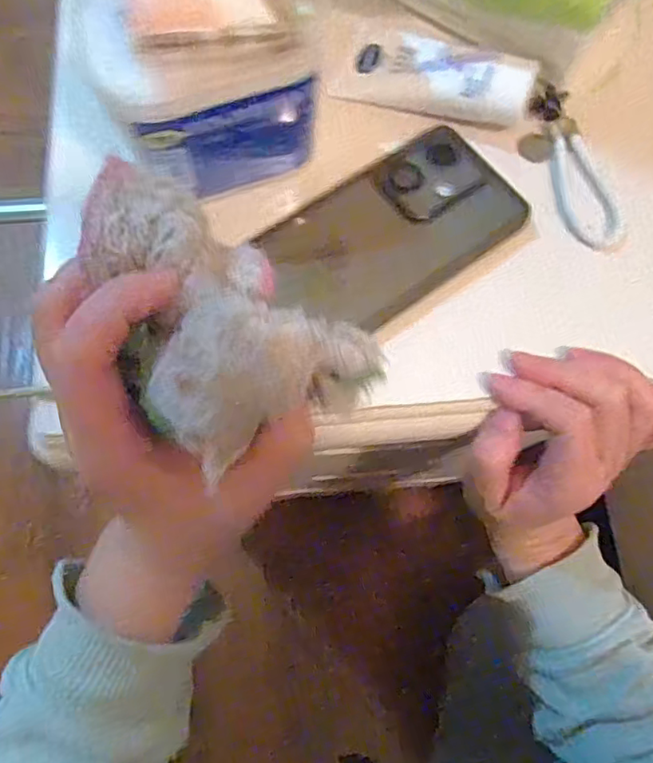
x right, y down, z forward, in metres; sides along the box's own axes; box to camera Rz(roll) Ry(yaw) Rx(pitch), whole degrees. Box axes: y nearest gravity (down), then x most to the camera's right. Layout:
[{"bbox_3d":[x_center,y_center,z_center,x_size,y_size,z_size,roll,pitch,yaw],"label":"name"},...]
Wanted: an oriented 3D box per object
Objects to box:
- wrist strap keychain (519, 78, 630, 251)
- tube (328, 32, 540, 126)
[{"bbox_3d":[0.137,-0.121,0.322,0.035,0.011,0.099,-18,74,-7],"label":"wrist strap keychain"},{"bbox_3d":[0.060,-0.176,0.333,0.115,0.019,0.043,19,72,18],"label":"tube"}]

